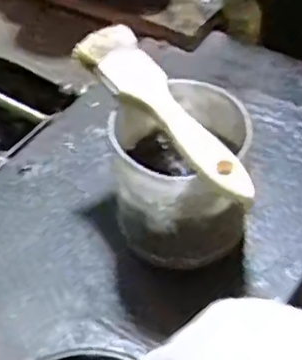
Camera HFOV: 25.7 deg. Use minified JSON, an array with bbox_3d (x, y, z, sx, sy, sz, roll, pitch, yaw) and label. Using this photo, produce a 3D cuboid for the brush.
[{"bbox_3d":[0.008,-0.045,0.400,0.035,0.011,0.167,-27,52,-20],"label":"brush"}]

